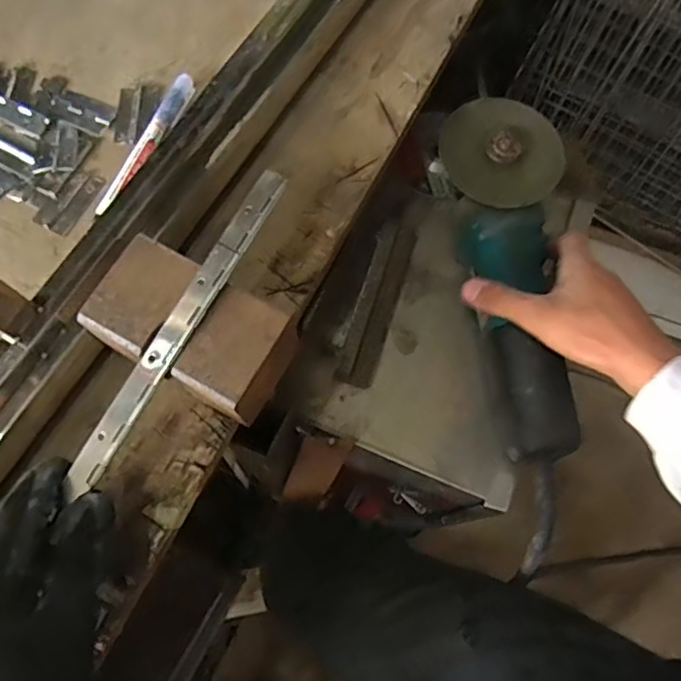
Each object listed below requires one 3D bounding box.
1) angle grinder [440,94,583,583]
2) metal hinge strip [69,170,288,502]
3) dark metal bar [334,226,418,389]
[{"bbox_3d":[0.143,-0.011,0.482,0.088,0.079,0.369,-5,82,0],"label":"angle grinder"},{"bbox_3d":[-0.164,0.117,0.316,0.019,0.012,0.489,30,83,11],"label":"metal hinge strip"},{"bbox_3d":[0.032,-0.033,0.514,0.031,0.023,0.150,17,72,7],"label":"dark metal bar"}]

